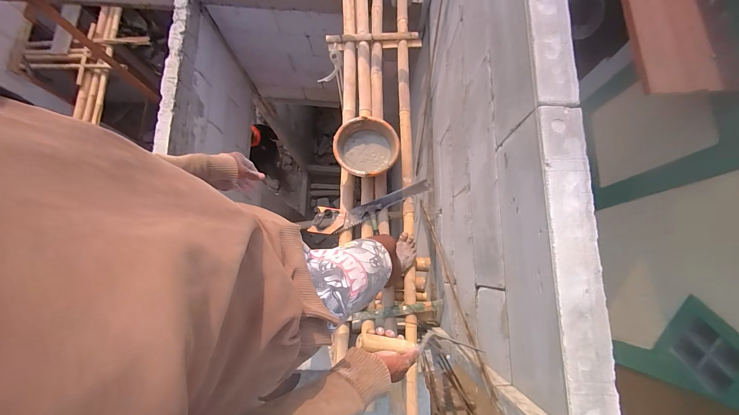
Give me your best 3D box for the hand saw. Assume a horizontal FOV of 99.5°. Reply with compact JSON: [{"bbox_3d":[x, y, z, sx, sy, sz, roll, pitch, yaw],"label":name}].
[{"bbox_3d":[0.009,0.006,1.349,0.551,0.032,0.127,-15,78,-3],"label":"hand saw"}]

